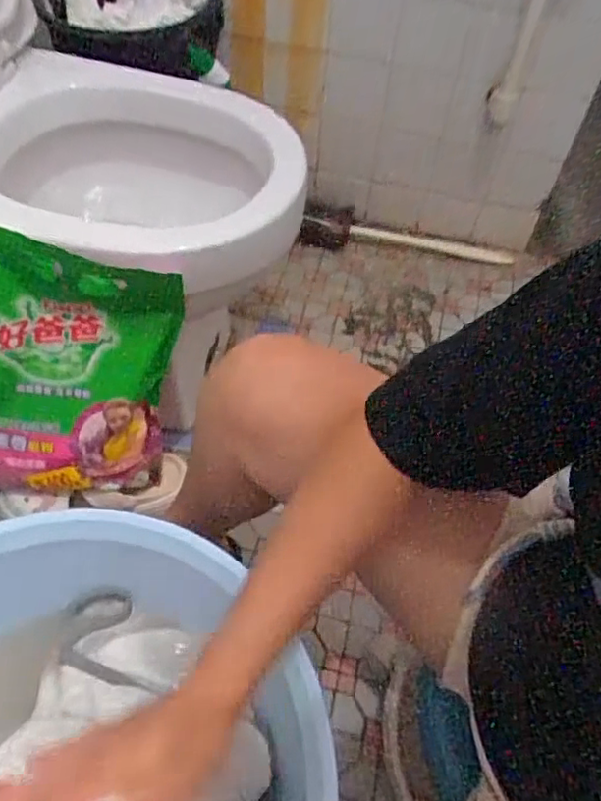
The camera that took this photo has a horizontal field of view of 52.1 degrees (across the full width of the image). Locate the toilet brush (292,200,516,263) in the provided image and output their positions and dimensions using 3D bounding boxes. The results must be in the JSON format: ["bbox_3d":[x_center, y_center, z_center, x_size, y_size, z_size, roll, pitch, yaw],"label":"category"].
[{"bbox_3d":[0.209,-0.314,1.185,0.417,0.073,0.074,6,57,-1],"label":"toilet brush"}]

